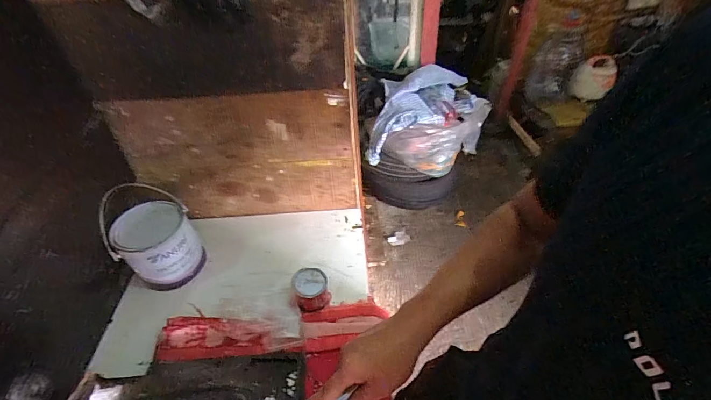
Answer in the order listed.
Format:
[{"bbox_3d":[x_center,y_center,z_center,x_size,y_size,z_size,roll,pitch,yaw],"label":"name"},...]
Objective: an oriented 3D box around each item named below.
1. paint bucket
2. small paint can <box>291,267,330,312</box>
[{"bbox_3d":[-0.450,0.101,0.785,0.151,0.166,0.151,-3,43,3],"label":"paint bucket"},{"bbox_3d":[-0.094,0.193,0.735,0.069,0.071,0.076,-12,43,-7],"label":"small paint can"}]

